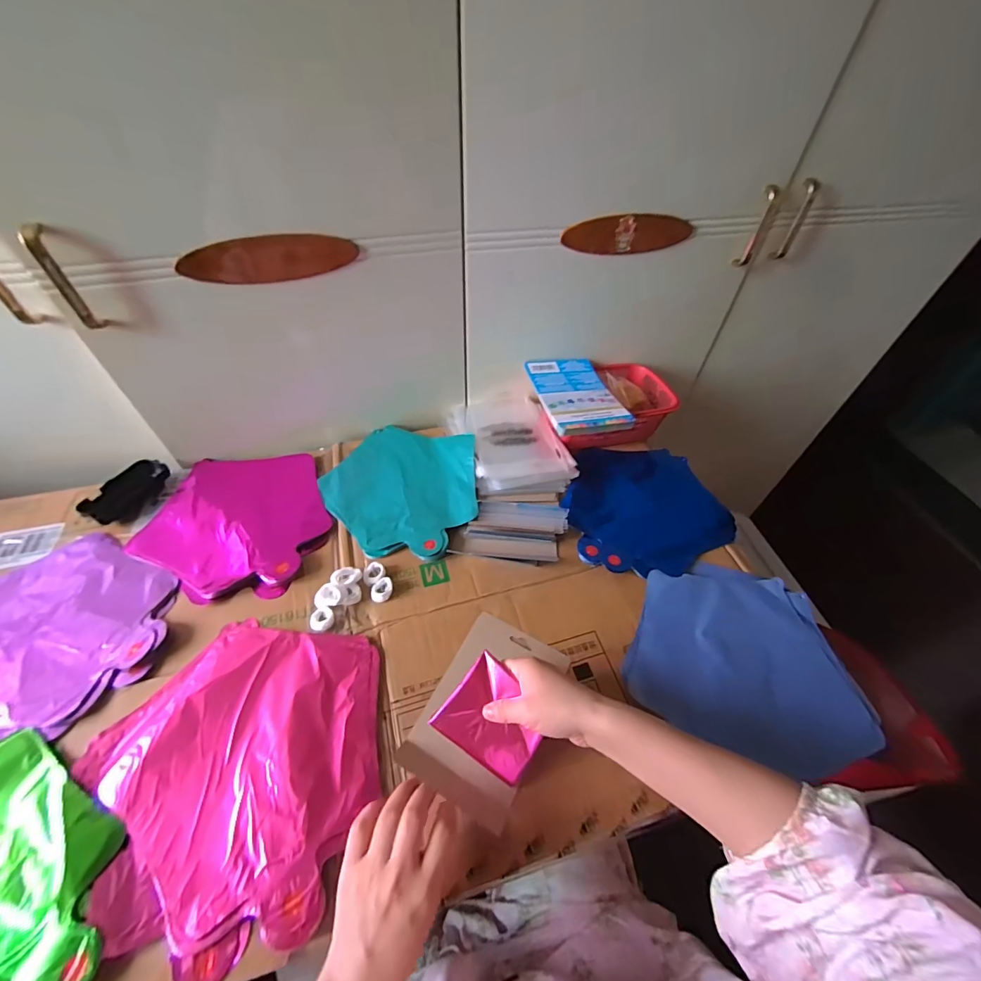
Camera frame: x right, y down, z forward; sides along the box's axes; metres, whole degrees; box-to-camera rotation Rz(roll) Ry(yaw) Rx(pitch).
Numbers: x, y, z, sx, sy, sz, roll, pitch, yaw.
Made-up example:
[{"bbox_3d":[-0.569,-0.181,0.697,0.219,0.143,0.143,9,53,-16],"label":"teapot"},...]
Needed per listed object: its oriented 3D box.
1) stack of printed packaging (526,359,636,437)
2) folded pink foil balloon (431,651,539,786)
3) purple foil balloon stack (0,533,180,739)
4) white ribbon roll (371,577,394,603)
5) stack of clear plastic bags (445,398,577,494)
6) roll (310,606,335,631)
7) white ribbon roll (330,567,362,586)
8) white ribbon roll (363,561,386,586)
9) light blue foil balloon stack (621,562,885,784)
[{"bbox_3d":[0.133,-0.154,0.652,0.119,0.018,0.184,-8,50,-9],"label":"stack of printed packaging"},{"bbox_3d":[0.005,0.219,0.403,0.092,0.008,0.082,37,84,15],"label":"folded pink foil balloon"},{"bbox_3d":[-0.485,0.148,0.466,0.232,0.020,0.236,-17,52,-18],"label":"purple foil balloon stack"},{"bbox_3d":[-0.128,0.118,0.499,0.025,0.009,0.028,-9,50,-12],"label":"white ribbon roll"},{"bbox_3d":[0.031,-0.082,0.679,0.151,0.028,0.224,-11,50,-13],"label":"stack of clear plastic bags"},{"bbox_3d":[-0.190,0.145,0.475,0.025,0.007,0.025,2,49,-2],"label":"roll"},{"bbox_3d":[-0.172,0.107,0.506,0.034,0.020,0.024,-14,51,-15],"label":"white ribbon roll"},{"bbox_3d":[-0.142,0.101,0.514,0.027,0.010,0.029,2,49,-2],"label":"white ribbon roll"},{"bbox_3d":[0.292,0.184,0.476,0.243,0.014,0.206,19,50,13],"label":"light blue foil balloon stack"}]

